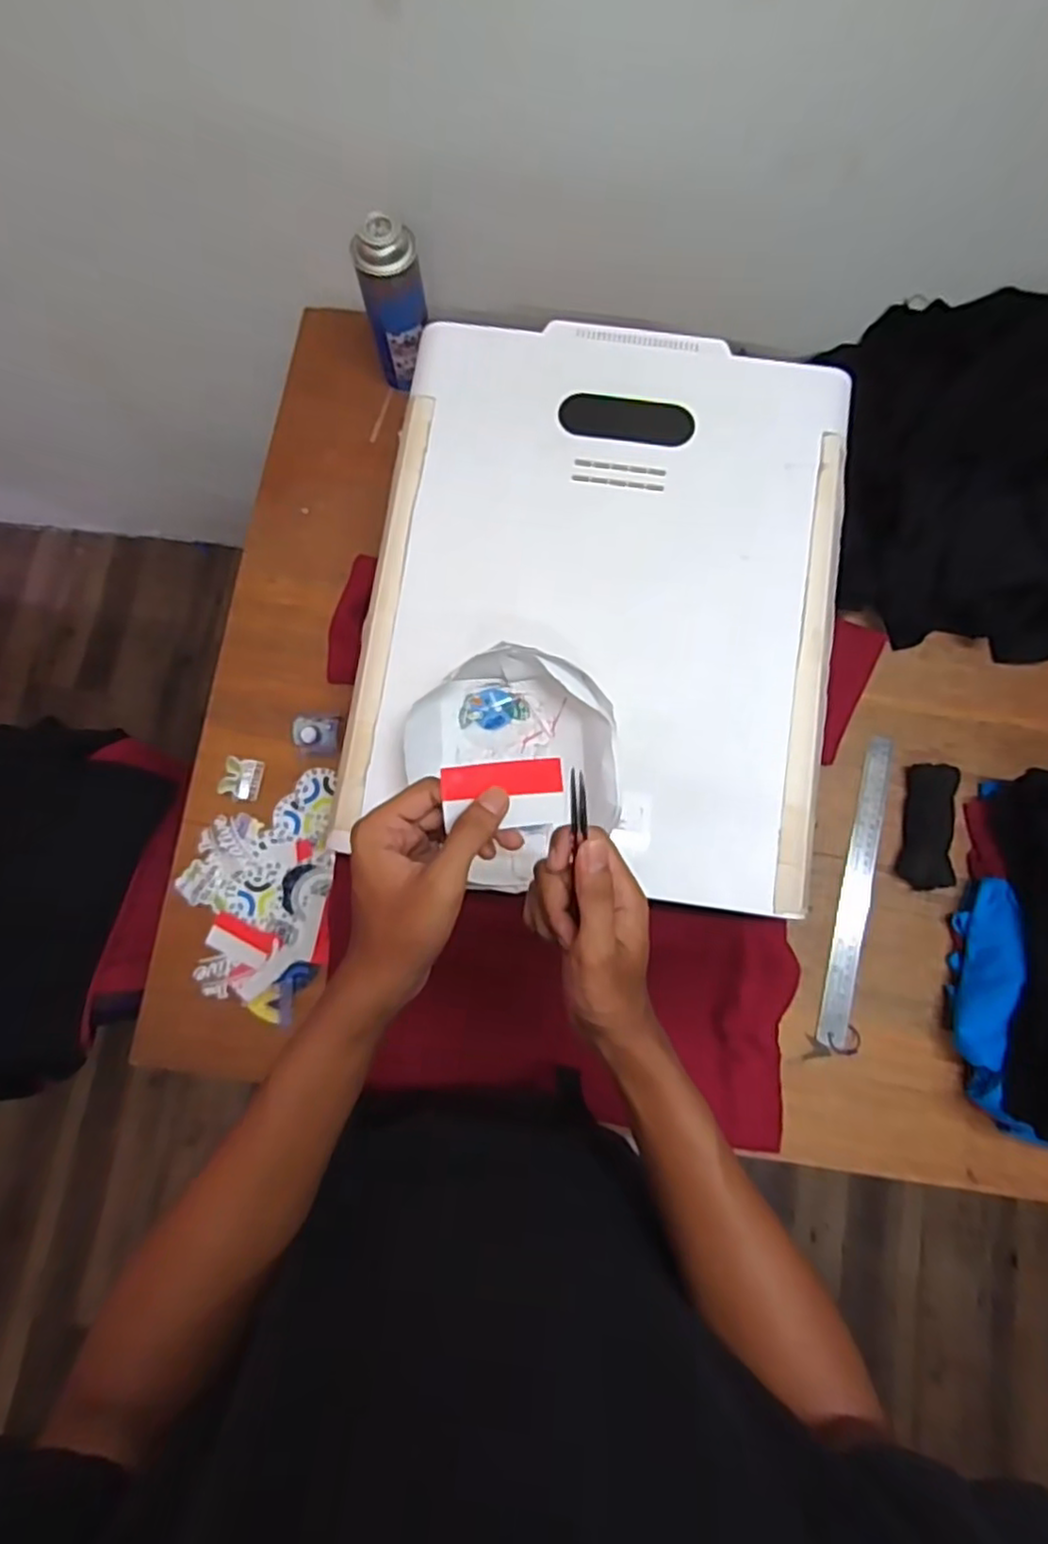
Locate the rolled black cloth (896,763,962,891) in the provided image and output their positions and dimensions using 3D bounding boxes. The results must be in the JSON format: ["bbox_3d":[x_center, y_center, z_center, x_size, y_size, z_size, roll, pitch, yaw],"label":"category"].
[{"bbox_3d":[0.418,0.055,0.713,0.043,0.024,0.127,11,80,1],"label":"rolled black cloth"}]

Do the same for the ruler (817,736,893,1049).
[{"bbox_3d":[0.345,0.119,0.714,0.029,0.007,0.315,12,80,14],"label":"ruler"}]

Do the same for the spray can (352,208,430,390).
[{"bbox_3d":[-0.136,-0.490,0.744,0.063,0.172,0.055,-8,80,-2],"label":"spray can"}]

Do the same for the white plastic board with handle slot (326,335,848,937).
[{"bbox_3d":[0.068,-0.156,0.601,0.391,0.020,0.491,8,80,1],"label":"white plastic board with handle slot"}]

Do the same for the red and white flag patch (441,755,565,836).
[{"bbox_3d":[-0.011,0.013,0.397,0.067,0.004,0.037,-5,92,-5],"label":"red and white flag patch"}]

